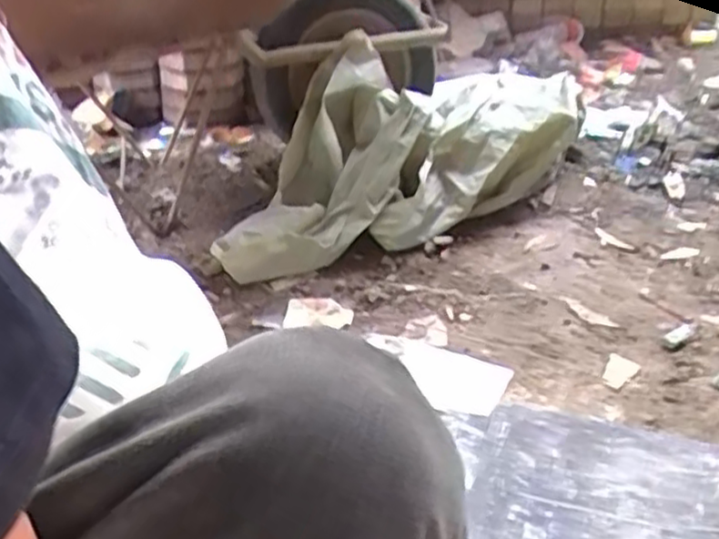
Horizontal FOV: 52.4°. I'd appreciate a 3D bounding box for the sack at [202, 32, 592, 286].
[{"bbox_3d":[0.081,-0.236,1.386,0.747,0.272,0.419,-12,37,-10],"label":"sack"}]

